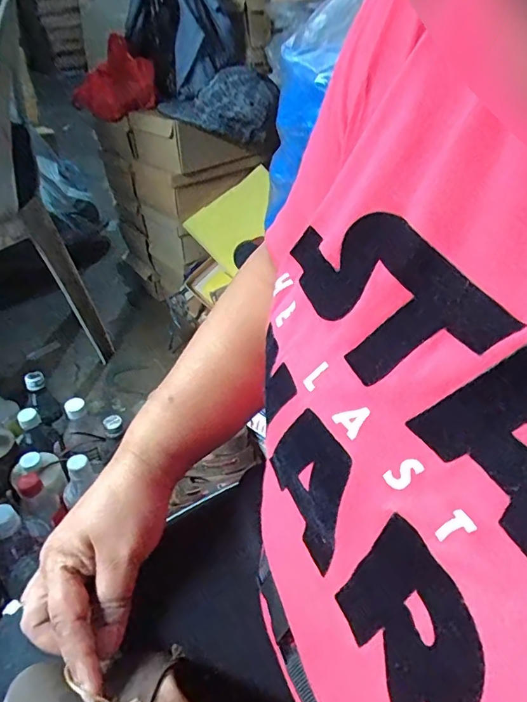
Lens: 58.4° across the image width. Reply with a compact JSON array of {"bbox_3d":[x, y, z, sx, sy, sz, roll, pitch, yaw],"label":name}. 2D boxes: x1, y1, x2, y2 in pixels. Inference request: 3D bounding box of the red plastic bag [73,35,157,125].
[{"bbox_3d":[-0.323,-0.577,1.007,0.105,0.140,0.179,20,43,23],"label":"red plastic bag"}]

